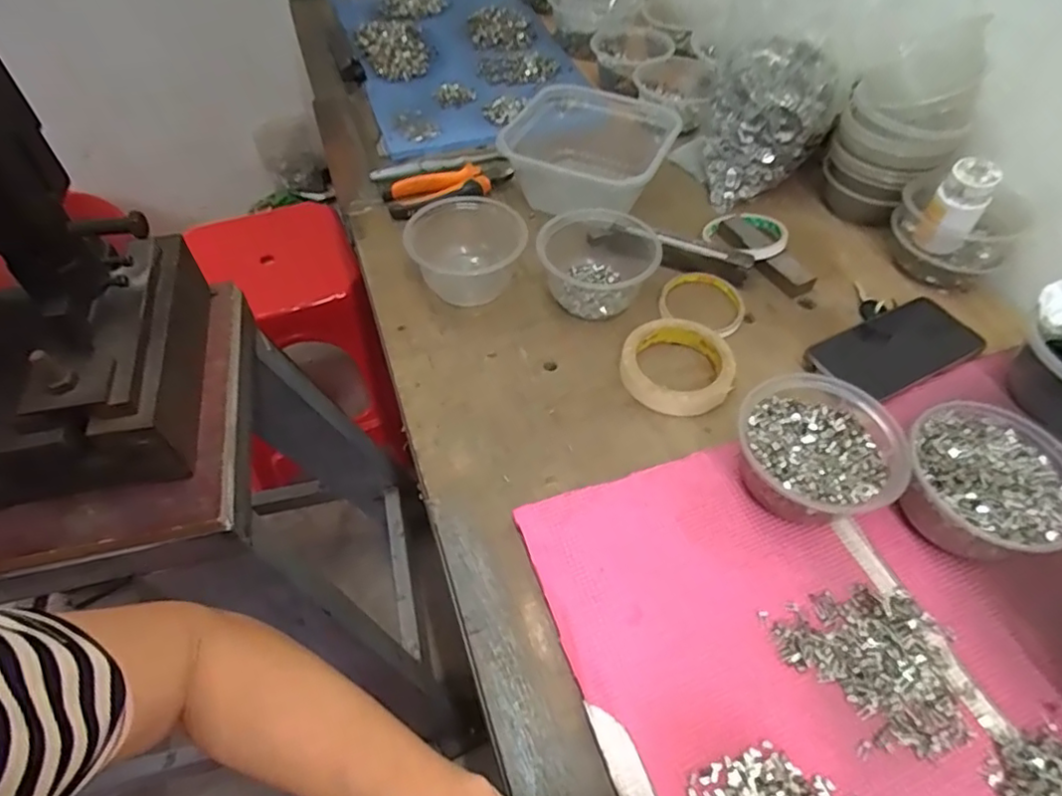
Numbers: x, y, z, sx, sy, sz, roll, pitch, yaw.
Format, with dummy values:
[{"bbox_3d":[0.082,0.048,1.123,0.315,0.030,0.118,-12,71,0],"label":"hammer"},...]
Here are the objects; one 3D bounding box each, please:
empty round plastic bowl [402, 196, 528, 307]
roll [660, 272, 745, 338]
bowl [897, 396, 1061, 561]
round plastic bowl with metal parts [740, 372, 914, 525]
[{"bbox_3d":[-0.064,-0.146,0.610,0.112,0.062,0.098,3,52,0],"label":"empty round plastic bowl"},{"bbox_3d":[0.175,-0.097,0.616,0.082,0.015,0.072,26,57,19],"label":"roll"},{"bbox_3d":[0.327,0.062,0.445,0.109,0.060,0.117,1,52,-1],"label":"bowl"},{"bbox_3d":[0.214,0.041,0.462,0.111,0.057,0.113,1,52,-1],"label":"round plastic bowl with metal parts"}]

